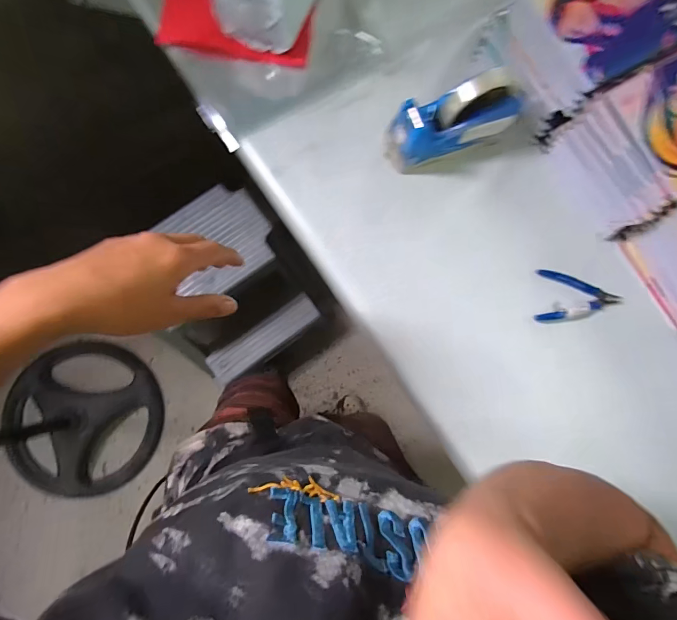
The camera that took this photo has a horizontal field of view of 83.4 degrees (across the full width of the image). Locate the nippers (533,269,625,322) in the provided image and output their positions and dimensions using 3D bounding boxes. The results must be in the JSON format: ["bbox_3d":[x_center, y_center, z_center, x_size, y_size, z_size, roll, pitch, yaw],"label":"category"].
[{"bbox_3d":[0.330,-0.015,0.519,0.118,0.008,0.070,5,82,-6],"label":"nippers"}]

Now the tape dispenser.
[{"bbox_3d":[0.162,-0.254,0.485,0.188,0.084,0.062,-24,86,-9],"label":"tape dispenser"}]

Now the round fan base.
[{"bbox_3d":[-0.806,0.347,1.209,0.460,0.043,0.479,0,86,-4],"label":"round fan base"}]

